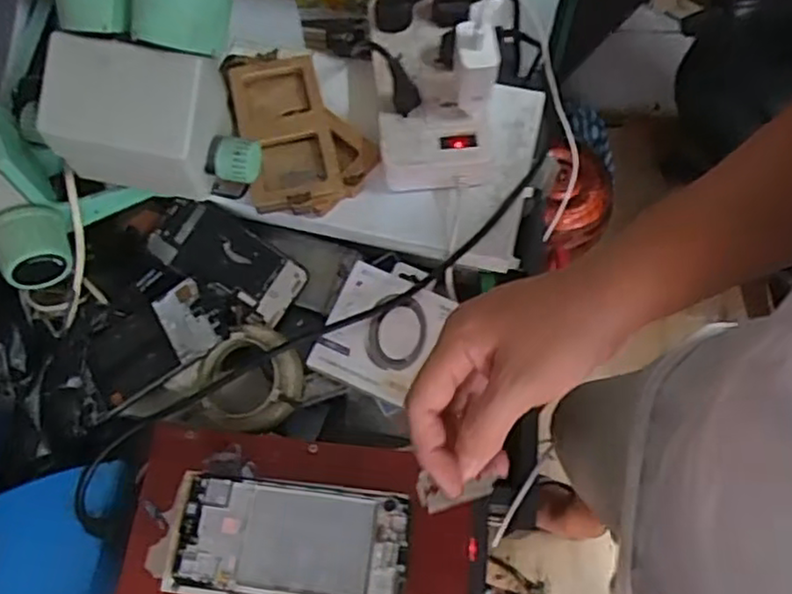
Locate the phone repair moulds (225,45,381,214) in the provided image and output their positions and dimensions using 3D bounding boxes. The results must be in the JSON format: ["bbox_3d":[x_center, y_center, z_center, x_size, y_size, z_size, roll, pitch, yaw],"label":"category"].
[{"bbox_3d":[-0.087,-0.157,0.649,0.118,0.049,0.177,-13,65,-12],"label":"phone repair moulds"}]

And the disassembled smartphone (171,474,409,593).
[{"bbox_3d":[-0.070,0.166,0.473,0.153,0.006,0.073,6,68,4],"label":"disassembled smartphone"}]

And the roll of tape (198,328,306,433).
[{"bbox_3d":[-0.127,0.071,0.602,0.086,0.026,0.085,-1,67,2],"label":"roll of tape"}]

